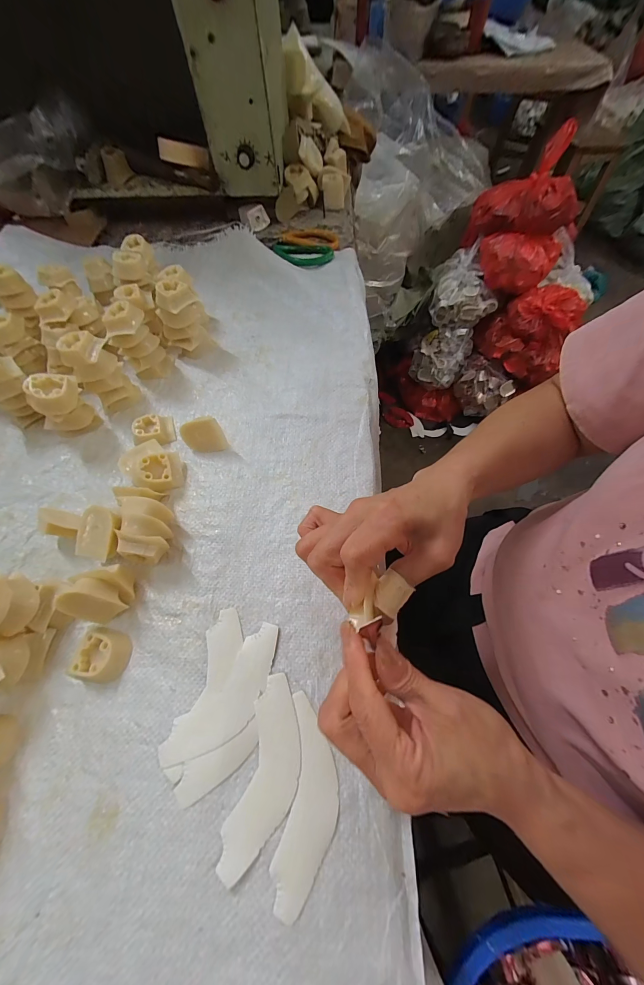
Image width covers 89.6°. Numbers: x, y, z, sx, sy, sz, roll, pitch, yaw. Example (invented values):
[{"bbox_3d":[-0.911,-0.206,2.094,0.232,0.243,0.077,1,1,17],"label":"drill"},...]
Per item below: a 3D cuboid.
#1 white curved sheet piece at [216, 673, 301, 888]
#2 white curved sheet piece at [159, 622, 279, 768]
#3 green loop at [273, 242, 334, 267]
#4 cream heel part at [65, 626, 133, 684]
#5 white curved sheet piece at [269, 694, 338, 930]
[{"bbox_3d":[-0.038,0.198,0.231,0.041,0.004,0.115,11,64,7],"label":"white curved sheet piece"},{"bbox_3d":[-0.071,0.160,0.253,0.040,0.004,0.115,37,70,18],"label":"white curved sheet piece"},{"bbox_3d":[-0.031,-0.376,0.509,0.097,0.009,0.066,3,63,3],"label":"green loop"},{"bbox_3d":[-0.179,0.133,0.265,0.037,0.016,0.038,-1,63,1],"label":"cream heel part"},{"bbox_3d":[-0.008,0.210,0.224,0.037,0.004,0.115,6,64,5],"label":"white curved sheet piece"}]

